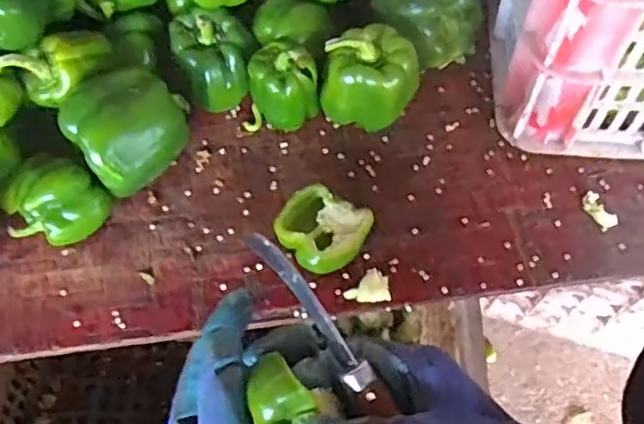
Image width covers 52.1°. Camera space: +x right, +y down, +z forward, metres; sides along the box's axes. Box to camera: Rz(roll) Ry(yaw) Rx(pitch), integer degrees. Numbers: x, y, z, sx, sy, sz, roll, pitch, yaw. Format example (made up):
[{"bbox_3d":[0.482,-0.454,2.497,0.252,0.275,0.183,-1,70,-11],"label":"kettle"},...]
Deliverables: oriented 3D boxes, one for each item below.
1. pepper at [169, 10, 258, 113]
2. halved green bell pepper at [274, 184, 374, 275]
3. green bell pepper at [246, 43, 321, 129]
[{"bbox_3d":[-0.094,-0.137,0.588,0.069,0.056,0.071,-12,60,-8],"label":"pepper"},{"bbox_3d":[-0.001,0.017,0.537,0.069,0.025,0.068,0,59,0],"label":"halved green bell pepper"},{"bbox_3d":[-0.032,-0.110,0.575,0.055,0.063,0.058,-26,62,-15],"label":"green bell pepper"}]

